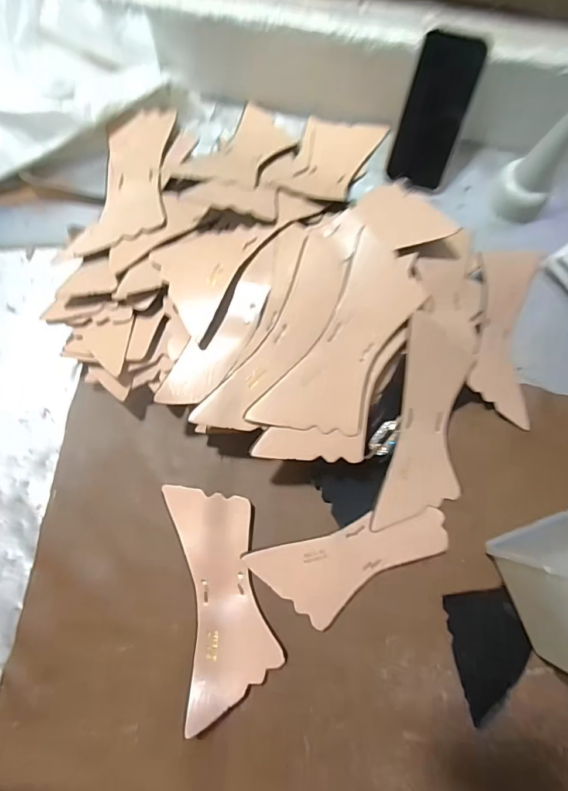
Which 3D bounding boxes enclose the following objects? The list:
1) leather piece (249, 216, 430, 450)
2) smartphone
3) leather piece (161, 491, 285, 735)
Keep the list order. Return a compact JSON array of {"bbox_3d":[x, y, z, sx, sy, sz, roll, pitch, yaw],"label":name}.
[{"bbox_3d":[0.064,-0.050,0.449,0.089,0.009,0.216,32,83,-3],"label":"leather piece"},{"bbox_3d":[0.176,-0.325,0.534,0.073,0.152,0.013,12,37,2],"label":"smartphone"},{"bbox_3d":[-0.061,0.196,0.455,0.087,0.020,0.213,-9,77,-3],"label":"leather piece"}]

